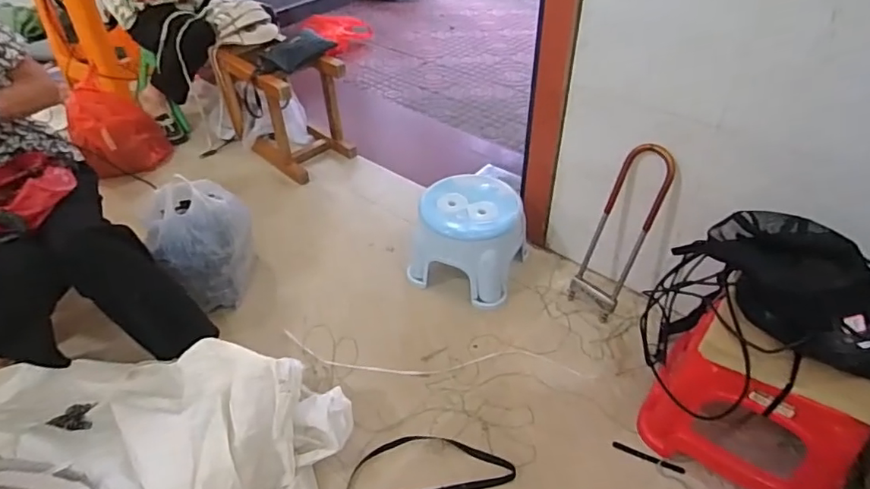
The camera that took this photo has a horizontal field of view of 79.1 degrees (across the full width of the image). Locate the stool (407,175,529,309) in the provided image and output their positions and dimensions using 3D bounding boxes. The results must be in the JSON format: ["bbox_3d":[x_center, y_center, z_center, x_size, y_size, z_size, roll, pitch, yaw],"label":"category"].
[{"bbox_3d":[0.086,-0.016,1.269,0.253,0.215,0.225,16,45,18],"label":"stool"}]

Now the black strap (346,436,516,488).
[{"bbox_3d":[-0.025,0.423,0.934,0.283,0.027,0.209,-28,49,-27],"label":"black strap"}]

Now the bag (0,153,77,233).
[{"bbox_3d":[-0.749,-0.095,0.943,0.184,0.066,0.206,-3,42,-3],"label":"bag"}]

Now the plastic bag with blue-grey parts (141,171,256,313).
[{"bbox_3d":[-0.535,-0.006,1.229,0.208,0.270,0.233,-21,46,-21],"label":"plastic bag with blue-grey parts"}]

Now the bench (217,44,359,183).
[{"bbox_3d":[-0.485,-0.455,1.694,0.406,0.344,0.251,32,51,31],"label":"bench"}]

